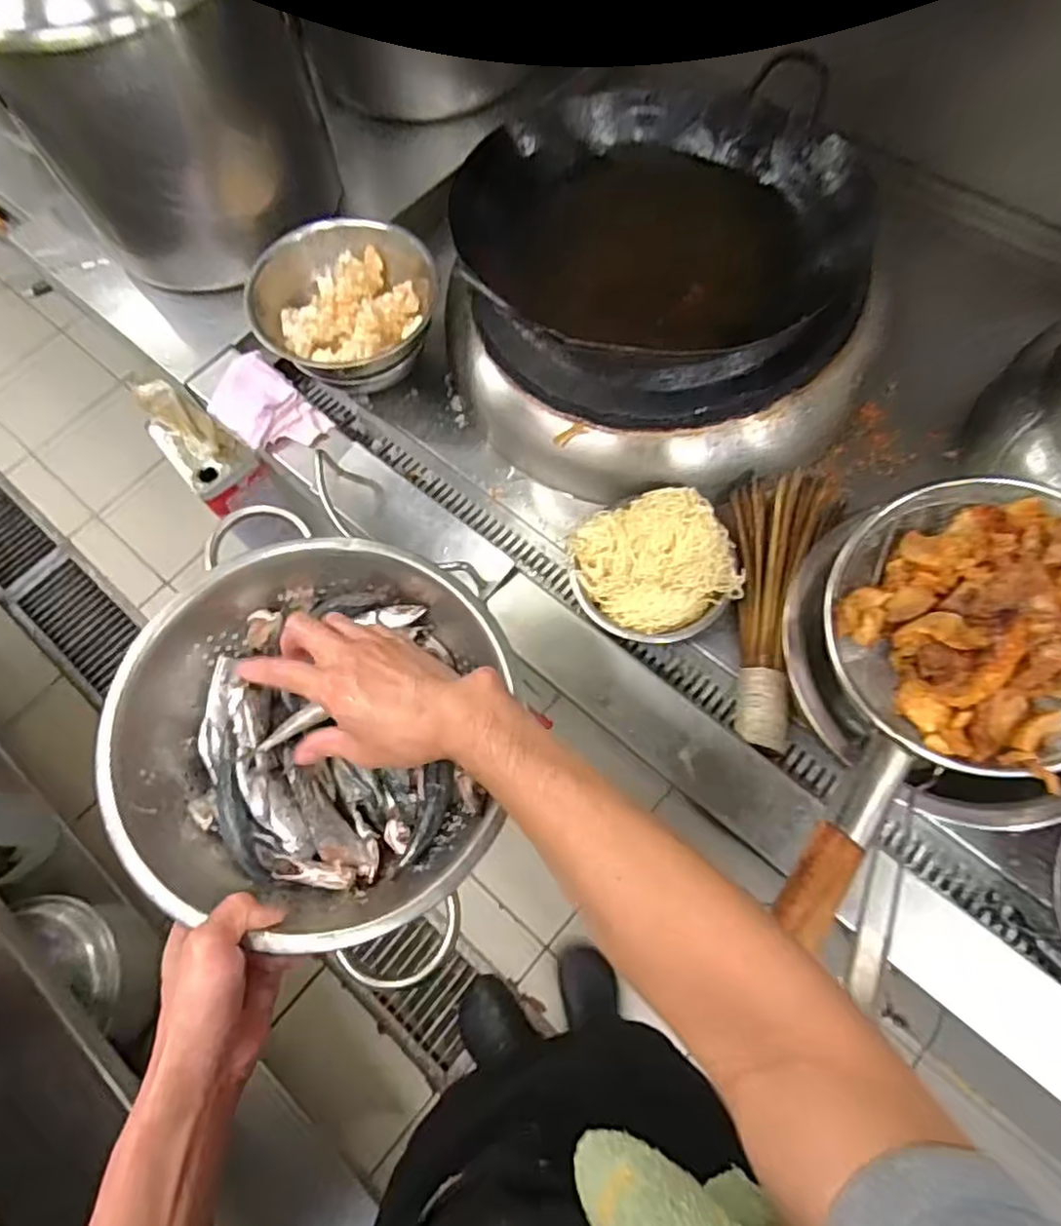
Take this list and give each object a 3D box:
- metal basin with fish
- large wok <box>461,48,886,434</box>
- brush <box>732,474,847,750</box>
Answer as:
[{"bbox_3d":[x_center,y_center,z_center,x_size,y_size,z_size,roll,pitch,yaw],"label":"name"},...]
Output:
[{"bbox_3d":[-0.138,0.077,0.482,0.260,0.098,0.265,-1,67,2],"label":"metal basin with fish"},{"bbox_3d":[0.132,-0.402,0.747,0.410,0.128,0.393,-10,67,-2],"label":"large wok"},{"bbox_3d":[0.245,-0.009,0.690,0.103,0.073,0.280,13,68,8],"label":"brush"}]

